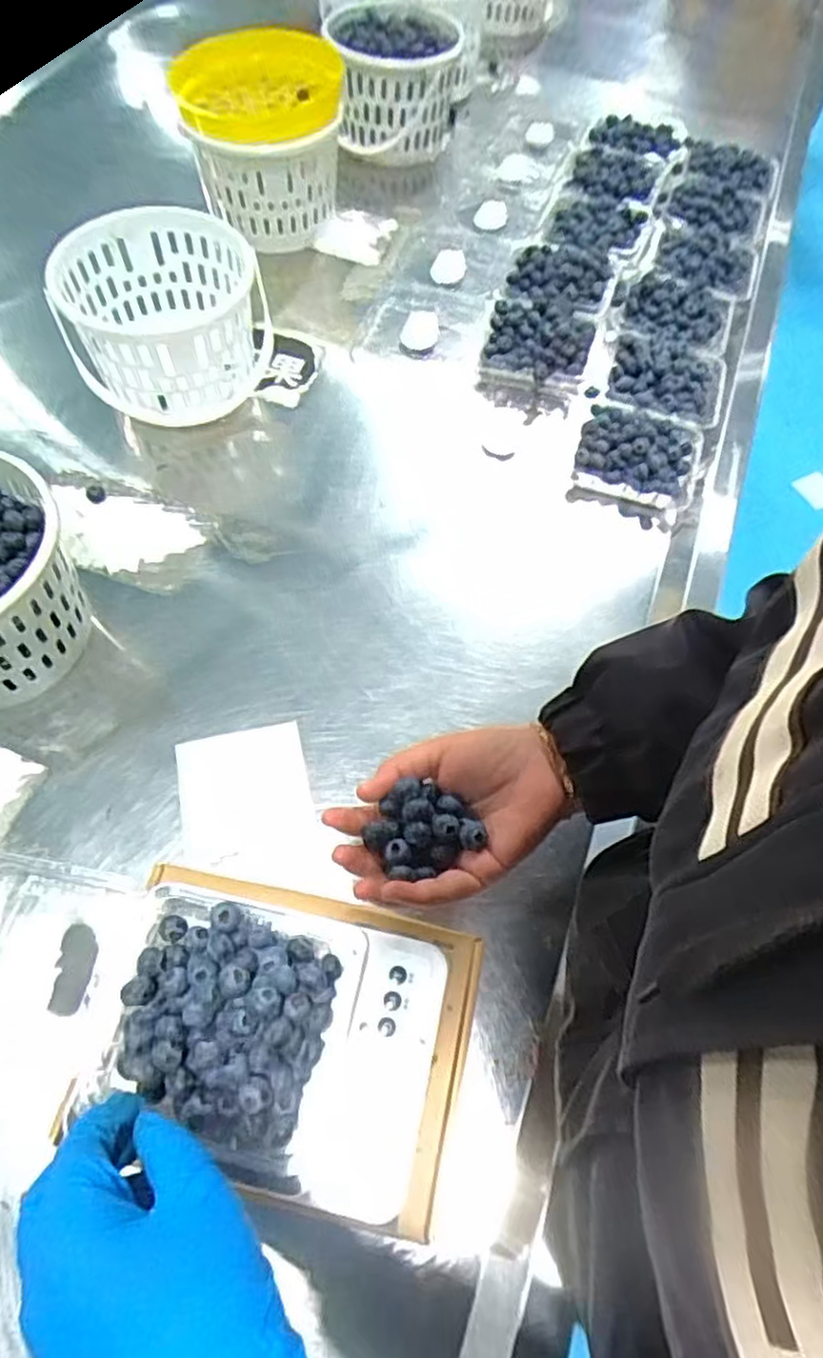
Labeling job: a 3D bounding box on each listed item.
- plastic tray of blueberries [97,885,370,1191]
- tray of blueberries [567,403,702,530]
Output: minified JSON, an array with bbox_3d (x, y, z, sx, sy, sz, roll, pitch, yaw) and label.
[{"bbox_3d":[-0.098,0.181,0.383,0.114,0.062,0.114,16,62,8],"label":"plastic tray of blueberries"},{"bbox_3d":[0.212,-0.207,0.674,0.118,0.045,0.109,15,62,7],"label":"tray of blueberries"}]

